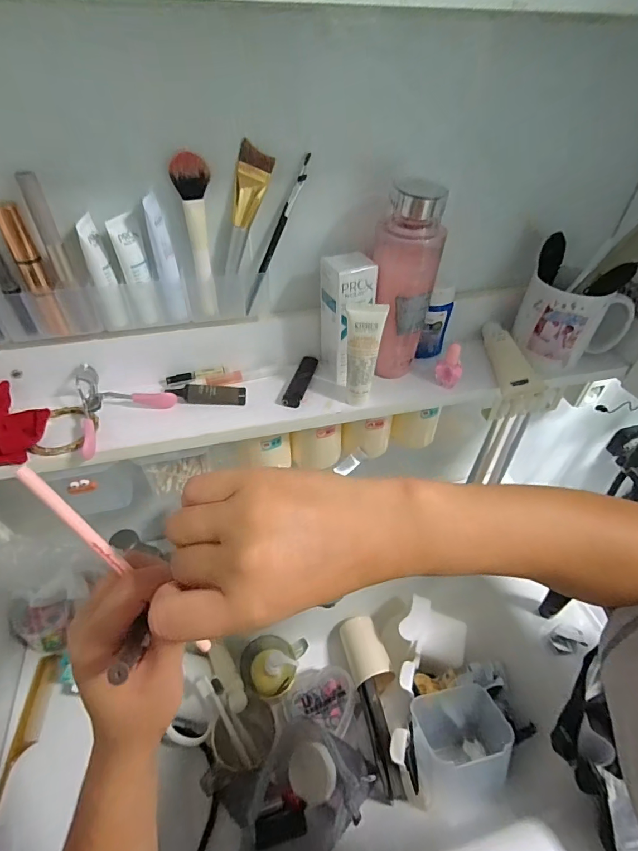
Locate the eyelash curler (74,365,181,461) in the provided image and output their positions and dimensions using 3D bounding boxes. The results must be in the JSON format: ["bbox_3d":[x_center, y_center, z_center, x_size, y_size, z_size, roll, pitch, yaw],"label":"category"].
[{"bbox_3d":[-0.207,-0.022,0.402,0.084,0.036,0.101,25,48,23],"label":"eyelash curler"}]

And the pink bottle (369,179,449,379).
[{"bbox_3d":[0.081,-0.134,0.408,0.062,0.173,0.053,12,44,10],"label":"pink bottle"}]

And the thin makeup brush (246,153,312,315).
[{"bbox_3d":[-0.041,-0.175,0.392,0.007,0.145,0.014,4,32,-45],"label":"thin makeup brush"}]

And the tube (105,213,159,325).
[{"bbox_3d":[-0.159,-0.133,0.367,0.021,0.092,0.017,-13,45,-15],"label":"tube"}]

